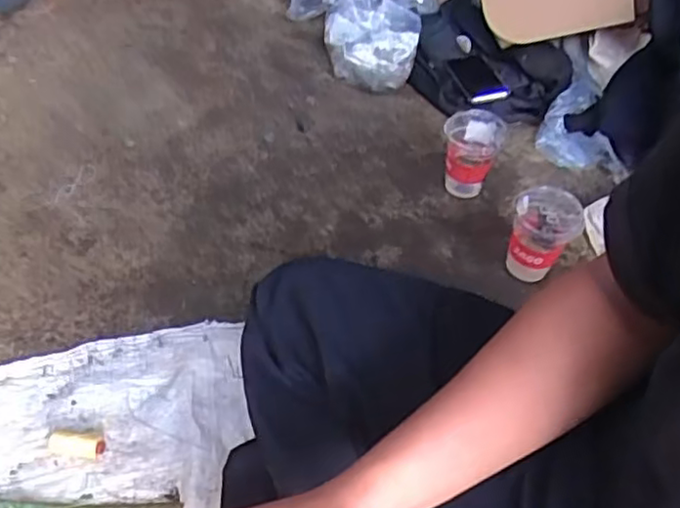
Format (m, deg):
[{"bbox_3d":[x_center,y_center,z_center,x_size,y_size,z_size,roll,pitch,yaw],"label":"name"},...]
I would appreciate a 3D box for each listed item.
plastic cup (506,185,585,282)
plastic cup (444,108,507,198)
[{"bbox_3d":[0.271,-0.023,0.898,0.082,0.117,0.075,2,47,-2],"label":"plastic cup"},{"bbox_3d":[0.196,-0.149,1.010,0.084,0.111,0.080,2,47,-2],"label":"plastic cup"}]

